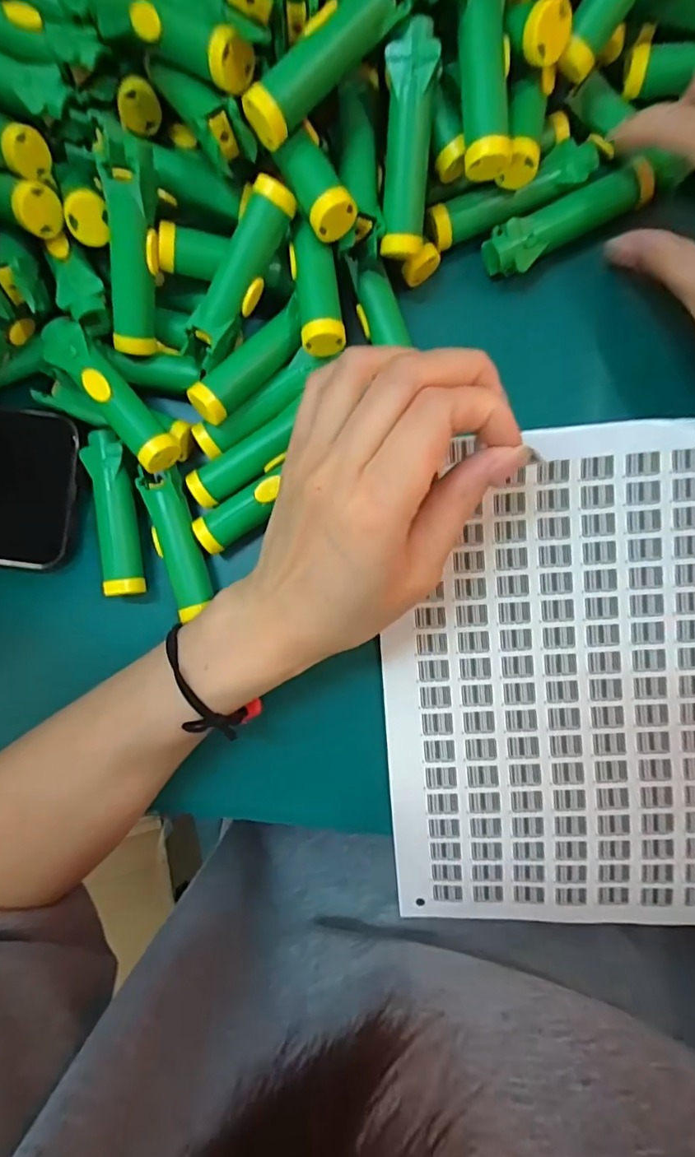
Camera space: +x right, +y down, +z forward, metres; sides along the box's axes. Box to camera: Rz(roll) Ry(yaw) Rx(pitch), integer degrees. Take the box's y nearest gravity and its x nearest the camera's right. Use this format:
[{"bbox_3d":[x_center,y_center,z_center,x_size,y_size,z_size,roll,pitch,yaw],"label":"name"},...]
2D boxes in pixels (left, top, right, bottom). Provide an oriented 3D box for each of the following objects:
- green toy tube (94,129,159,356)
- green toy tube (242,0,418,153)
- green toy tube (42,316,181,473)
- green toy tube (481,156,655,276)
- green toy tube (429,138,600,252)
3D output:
[{"bbox_3d":[-0.095,-0.144,0.240,0.021,0.017,0.083,13,122,4],"label":"green toy tube"},{"bbox_3d":[-0.008,-0.204,0.212,0.076,0.016,0.016,-42,86,1],"label":"green toy tube"},{"bbox_3d":[-0.111,-0.087,0.256,0.019,0.027,0.084,-41,86,1],"label":"green toy tube"},{"bbox_3d":[0.104,-0.170,0.257,0.080,0.019,0.022,-26,86,2],"label":"green toy tube"},{"bbox_3d":[0.078,-0.182,0.262,0.080,0.020,0.018,-22,87,2],"label":"green toy tube"}]

